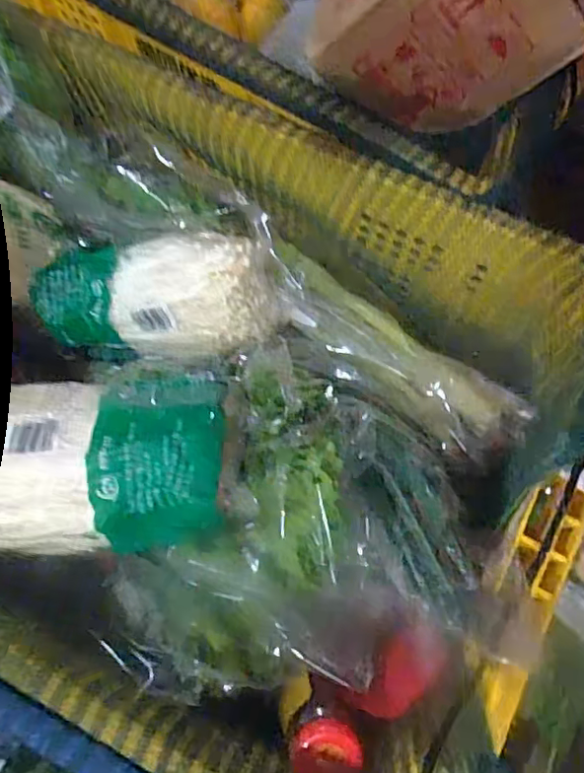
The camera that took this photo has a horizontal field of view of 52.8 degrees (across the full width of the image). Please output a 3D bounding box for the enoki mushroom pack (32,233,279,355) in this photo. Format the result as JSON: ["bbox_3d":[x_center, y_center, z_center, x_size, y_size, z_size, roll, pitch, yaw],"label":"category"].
[{"bbox_3d":[-0.108,-0.077,0.458,0.195,0.055,0.089,0,71,14],"label":"enoki mushroom pack"}]

